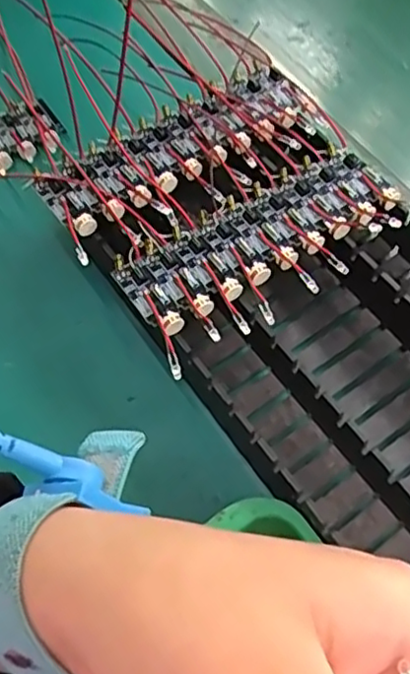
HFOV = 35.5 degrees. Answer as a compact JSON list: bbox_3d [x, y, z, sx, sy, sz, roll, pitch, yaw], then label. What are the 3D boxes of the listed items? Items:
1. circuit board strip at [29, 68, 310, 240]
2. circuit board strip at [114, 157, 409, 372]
[{"bbox_3d":[-0.013,-0.099,0.327,0.143,0.008,0.045,-31,66,-17],"label":"circuit board strip"},{"bbox_3d":[0.030,-0.043,0.296,0.137,0.009,0.062,-30,66,-15],"label":"circuit board strip"}]

